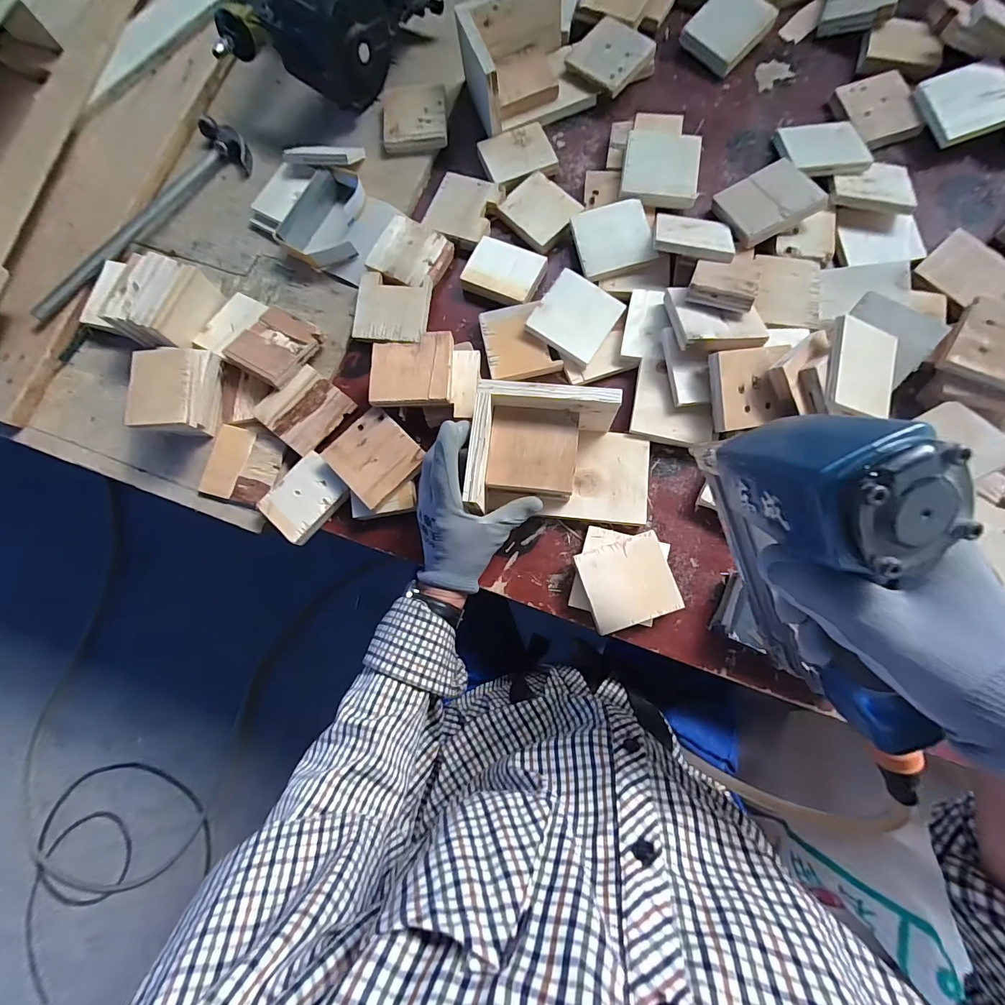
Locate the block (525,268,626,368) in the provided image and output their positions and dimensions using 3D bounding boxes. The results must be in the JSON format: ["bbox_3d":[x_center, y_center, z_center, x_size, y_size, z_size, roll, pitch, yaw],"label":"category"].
[{"bbox_3d":[0.088,-0.223,0.508,0.088,0.015,0.089,35,85,7],"label":"block"}]

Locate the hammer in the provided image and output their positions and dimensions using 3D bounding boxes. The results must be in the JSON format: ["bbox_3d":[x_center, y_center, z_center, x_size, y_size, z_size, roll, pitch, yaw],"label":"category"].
[{"bbox_3d":[-0.487,-0.379,0.569,0.090,0.040,0.363,37,83,7],"label":"hammer"}]

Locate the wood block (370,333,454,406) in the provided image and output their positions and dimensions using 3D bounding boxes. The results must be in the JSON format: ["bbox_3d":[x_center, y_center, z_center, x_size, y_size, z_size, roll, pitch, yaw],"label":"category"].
[{"bbox_3d":[-0.103,-0.152,0.480,0.090,0.010,0.084,1,78,2],"label":"wood block"}]

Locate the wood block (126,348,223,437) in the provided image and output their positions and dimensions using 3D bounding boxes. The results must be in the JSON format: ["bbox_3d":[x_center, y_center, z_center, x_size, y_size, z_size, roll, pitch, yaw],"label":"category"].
[{"bbox_3d":[-0.392,-0.132,0.506,0.073,0.060,0.102,2,80,2],"label":"wood block"}]

